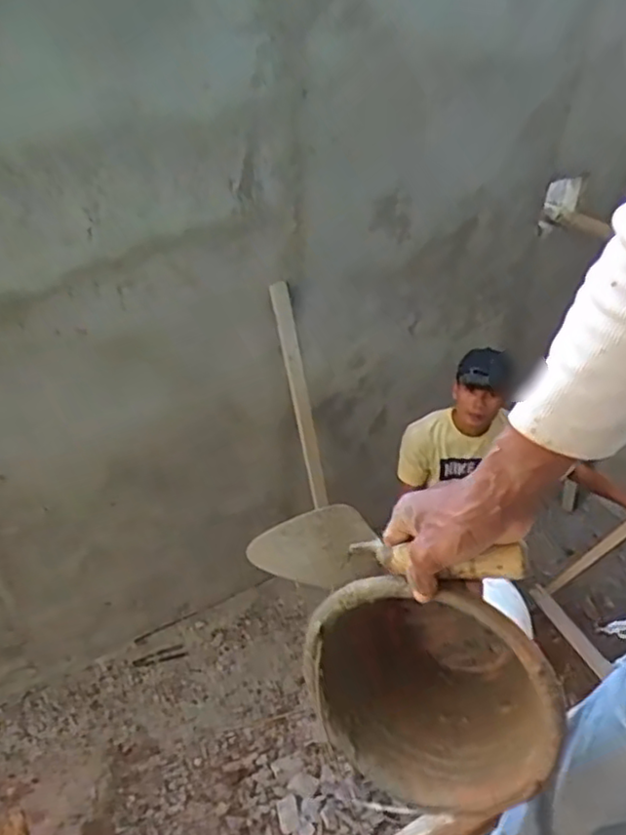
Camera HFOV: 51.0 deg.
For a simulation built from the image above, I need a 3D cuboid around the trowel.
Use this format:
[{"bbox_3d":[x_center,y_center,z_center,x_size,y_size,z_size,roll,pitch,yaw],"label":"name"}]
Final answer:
[{"bbox_3d":[0.068,0.132,0.643,0.272,0.081,0.067,-2,32,31],"label":"trowel"}]

